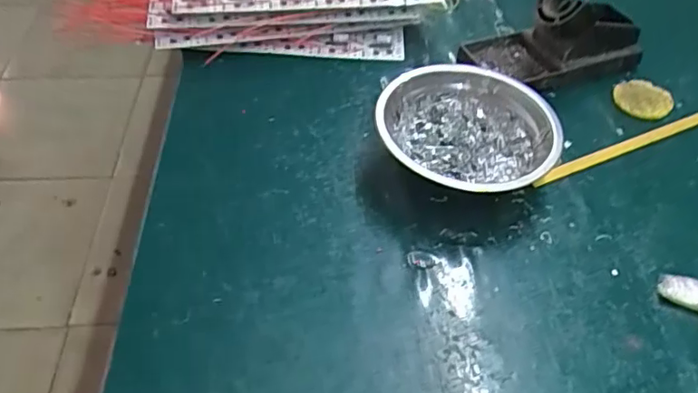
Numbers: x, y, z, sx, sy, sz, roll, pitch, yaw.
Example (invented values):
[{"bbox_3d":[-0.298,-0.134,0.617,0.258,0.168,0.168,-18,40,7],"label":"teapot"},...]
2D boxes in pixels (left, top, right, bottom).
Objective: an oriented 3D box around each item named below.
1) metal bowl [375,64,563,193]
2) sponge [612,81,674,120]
[{"bbox_3d":[0.082,-0.041,0.410,0.124,0.041,0.124,1,49,-1],"label":"metal bowl"},{"bbox_3d":[0.241,-0.080,0.473,0.045,0.007,0.044,26,53,19],"label":"sponge"}]

